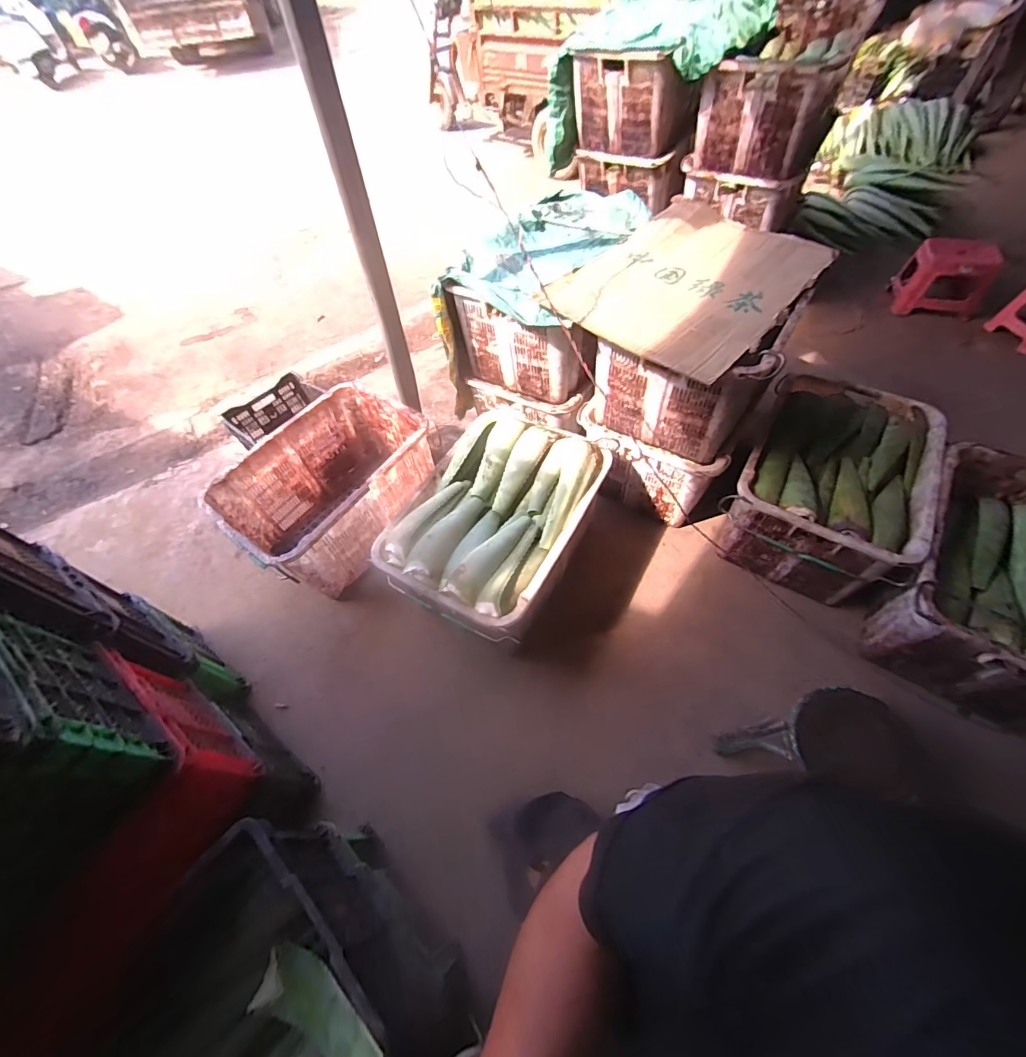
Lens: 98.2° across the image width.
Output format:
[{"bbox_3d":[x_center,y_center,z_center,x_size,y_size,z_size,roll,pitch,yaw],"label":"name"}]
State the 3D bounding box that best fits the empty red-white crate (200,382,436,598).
[{"bbox_3d":[-0.637,-0.122,1.592,0.476,0.380,0.665,30,62,21],"label":"empty red-white crate"}]

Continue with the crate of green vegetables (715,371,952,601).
[{"bbox_3d":[1.014,-0.152,1.445,0.490,0.294,0.690,27,61,19],"label":"crate of green vegetables"}]

